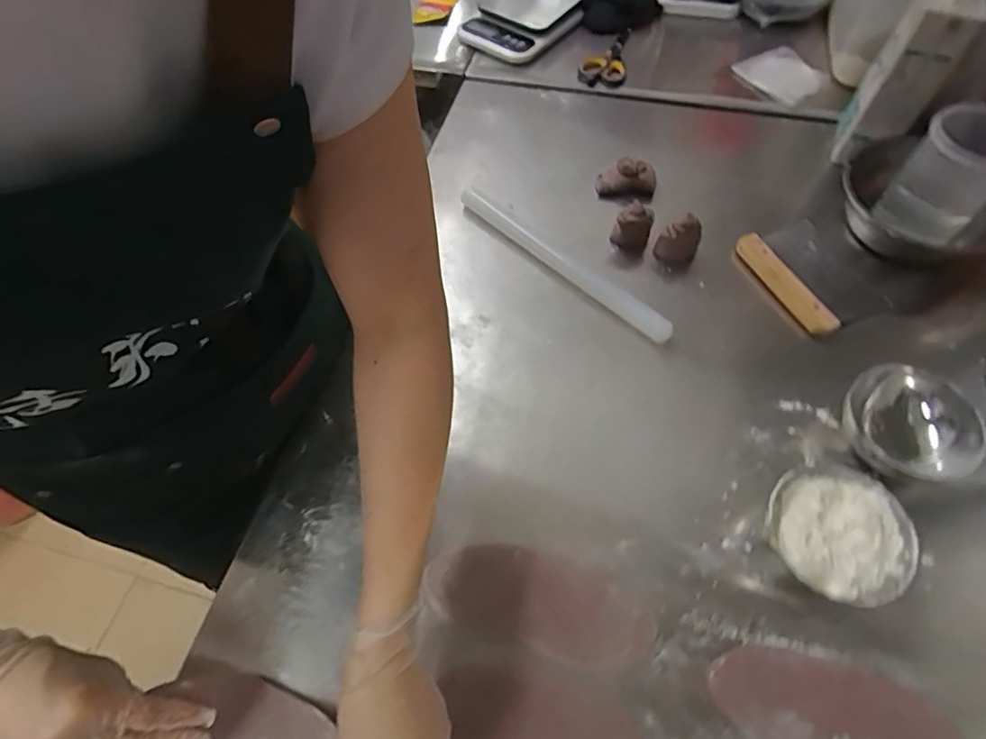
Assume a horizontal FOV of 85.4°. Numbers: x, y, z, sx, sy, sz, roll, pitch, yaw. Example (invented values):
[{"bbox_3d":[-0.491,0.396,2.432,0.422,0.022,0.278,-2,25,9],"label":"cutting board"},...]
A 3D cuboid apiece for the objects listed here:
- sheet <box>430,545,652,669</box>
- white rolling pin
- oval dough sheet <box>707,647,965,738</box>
[{"bbox_3d":[0.043,0.203,0.468,0.180,0.007,0.080,10,60,9],"label":"sheet"},{"bbox_3d":[0.080,-0.133,0.655,0.029,0.031,0.322,-40,65,-19],"label":"white rolling pin"},{"bbox_3d":[0.264,0.270,0.415,0.175,0.012,0.077,13,61,10],"label":"oval dough sheet"}]

